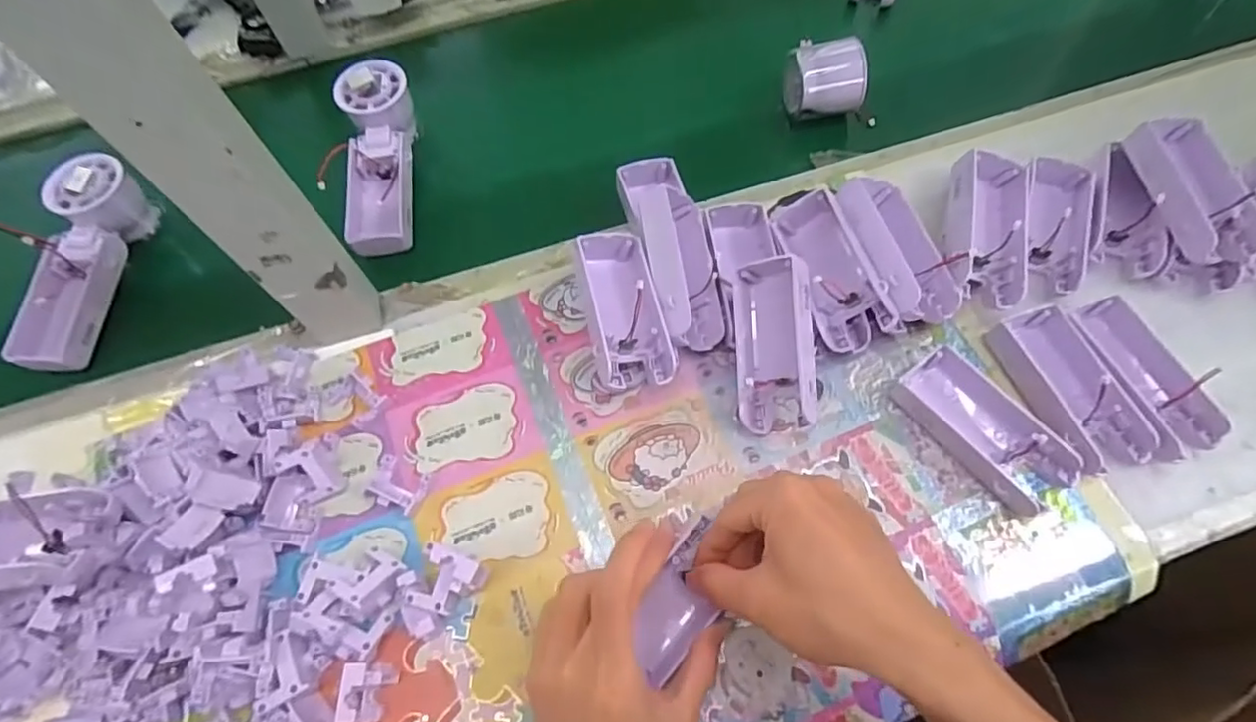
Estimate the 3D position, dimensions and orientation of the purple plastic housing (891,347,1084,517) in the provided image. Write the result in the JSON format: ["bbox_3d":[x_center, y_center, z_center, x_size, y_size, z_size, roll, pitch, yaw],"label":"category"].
[{"bbox_3d":[0.220,0.041,0.378,0.046,0.026,0.104,-31,67,-14],"label":"purple plastic housing"}]

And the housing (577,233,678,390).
[{"bbox_3d":[-0.003,-0.033,0.409,0.049,0.053,0.119,-10,63,-4],"label":"housing"}]

